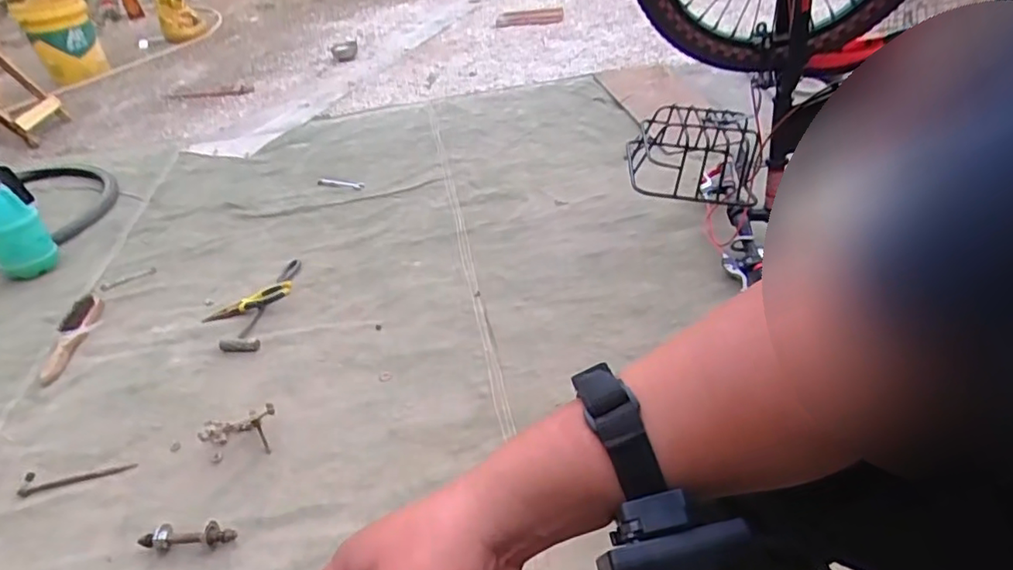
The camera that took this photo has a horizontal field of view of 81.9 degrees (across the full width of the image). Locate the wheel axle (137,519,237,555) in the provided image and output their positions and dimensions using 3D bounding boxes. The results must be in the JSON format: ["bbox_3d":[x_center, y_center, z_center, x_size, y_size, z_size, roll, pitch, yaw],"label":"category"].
[{"bbox_3d":[-0.444,0.349,0.810,0.132,0.034,0.035,-2,36,3],"label":"wheel axle"}]

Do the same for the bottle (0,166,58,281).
[{"bbox_3d":[-1.169,-0.146,1.369,0.123,0.268,0.123,21,43,30],"label":"bottle"}]

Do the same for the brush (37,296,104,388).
[{"bbox_3d":[-0.899,0.105,1.214,0.055,0.033,0.266,-11,36,-9],"label":"brush"}]

